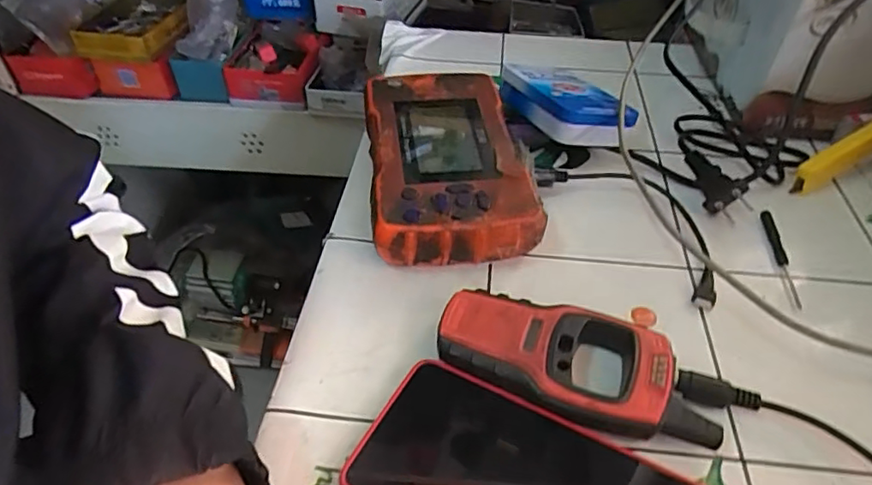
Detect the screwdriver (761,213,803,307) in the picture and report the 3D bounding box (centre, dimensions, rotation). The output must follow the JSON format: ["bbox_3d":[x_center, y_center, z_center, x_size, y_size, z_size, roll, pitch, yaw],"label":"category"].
[{"bbox_3d":[0.208,0.006,0.349,0.008,0.004,0.075,6,45,7],"label":"screwdriver"}]

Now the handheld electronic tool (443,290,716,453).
[{"bbox_3d":[0.065,0.059,0.282,0.127,0.022,0.056,12,46,12],"label":"handheld electronic tool"}]

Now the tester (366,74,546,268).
[{"bbox_3d":[0.006,-0.055,0.384,0.095,0.038,0.167,-5,45,-4],"label":"tester"}]

